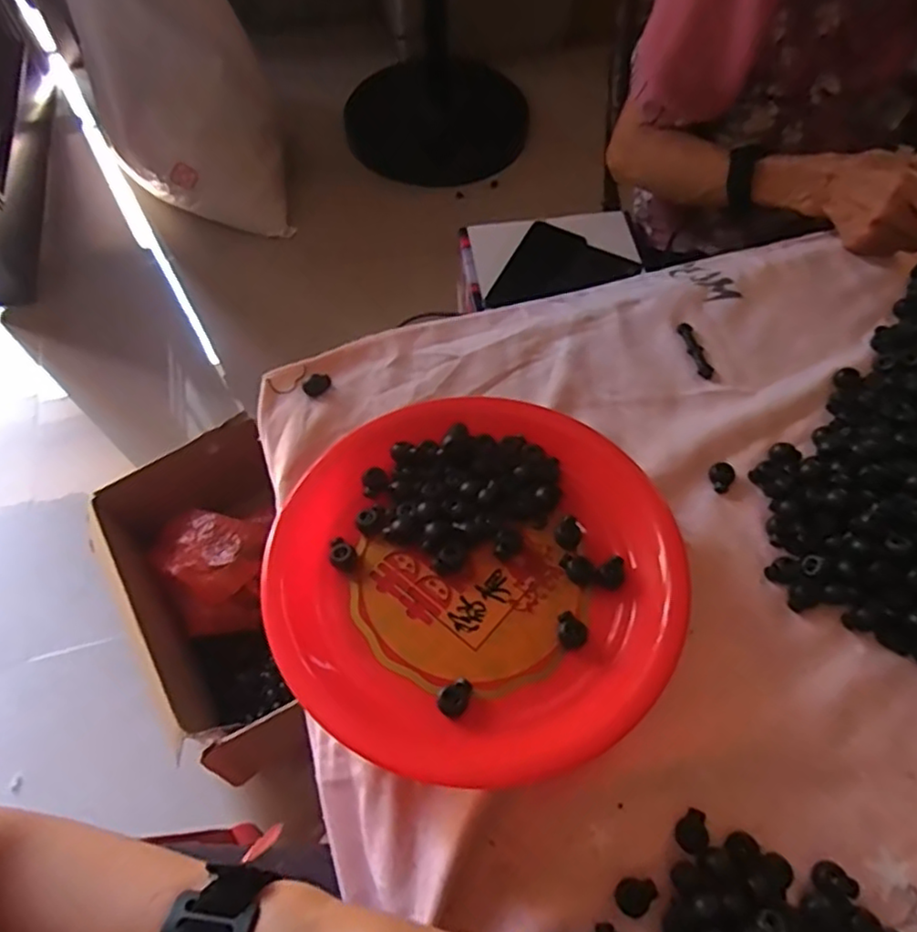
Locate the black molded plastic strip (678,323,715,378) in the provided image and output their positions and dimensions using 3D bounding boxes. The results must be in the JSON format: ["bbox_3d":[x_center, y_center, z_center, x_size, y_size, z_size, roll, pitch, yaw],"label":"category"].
[{"bbox_3d":[0.199,-0.098,0.542,0.014,0.004,0.057,-14,62,-6],"label":"black molded plastic strip"}]

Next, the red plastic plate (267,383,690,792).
[{"bbox_3d":[0.014,0.058,0.437,0.252,0.049,0.276,-1,61,1],"label":"red plastic plate"}]

